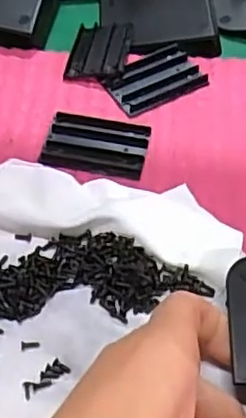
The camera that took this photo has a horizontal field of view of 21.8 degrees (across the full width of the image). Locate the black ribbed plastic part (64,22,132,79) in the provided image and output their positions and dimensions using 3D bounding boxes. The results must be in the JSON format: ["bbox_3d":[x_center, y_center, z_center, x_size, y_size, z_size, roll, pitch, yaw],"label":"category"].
[{"bbox_3d":[-0.013,-0.096,0.385,0.034,0.009,0.051,7,53,4],"label":"black ribbed plastic part"}]

